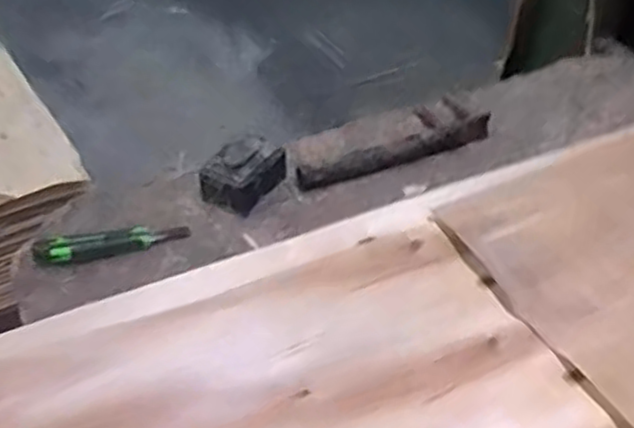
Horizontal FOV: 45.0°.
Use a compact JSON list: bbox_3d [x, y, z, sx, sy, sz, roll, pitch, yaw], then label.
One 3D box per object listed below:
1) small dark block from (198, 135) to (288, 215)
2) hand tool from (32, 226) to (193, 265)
[{"bbox_3d":[-0.100,-0.056,1.051,0.070,0.069,0.116,22,46,22],"label":"small dark block"},{"bbox_3d":[-0.260,0.035,0.973,0.190,0.037,0.034,-10,46,-18],"label":"hand tool"}]

